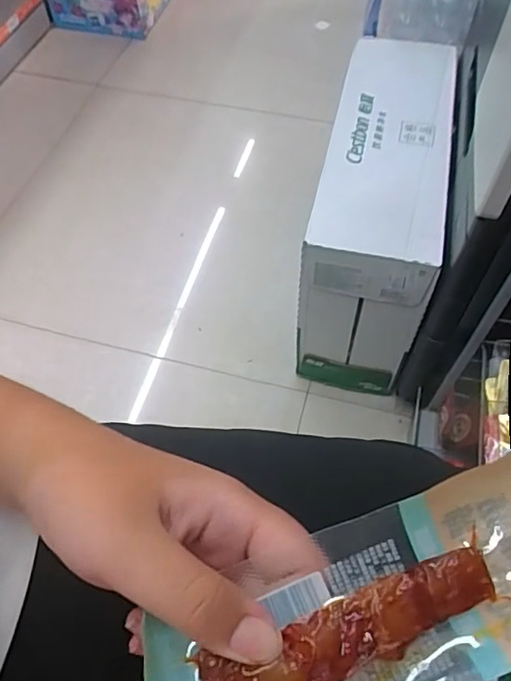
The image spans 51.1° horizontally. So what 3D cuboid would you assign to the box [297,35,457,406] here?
[{"bbox_3d":[0.215,-0.239,0.971,0.179,0.330,0.545,11,59,8],"label":"box"}]

